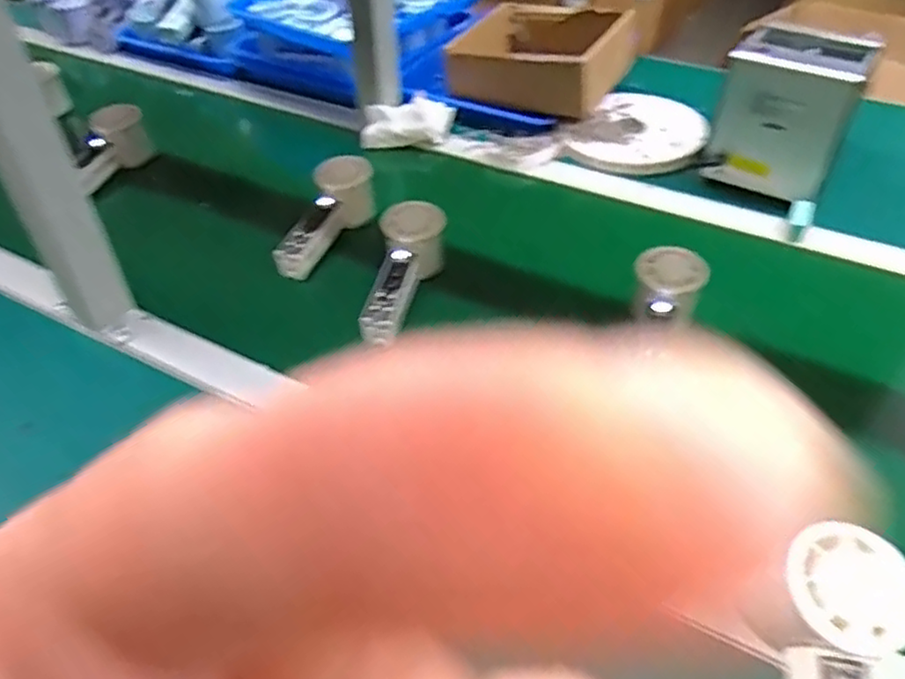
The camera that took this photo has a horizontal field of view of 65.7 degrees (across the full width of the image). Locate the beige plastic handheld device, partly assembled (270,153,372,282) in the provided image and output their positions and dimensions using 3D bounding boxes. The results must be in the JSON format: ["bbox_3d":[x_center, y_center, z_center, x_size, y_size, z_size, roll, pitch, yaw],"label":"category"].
[{"bbox_3d":[-0.137,-0.125,0.737,0.060,0.057,0.155,17,58,17],"label":"beige plastic handheld device, partly assembled"}]

